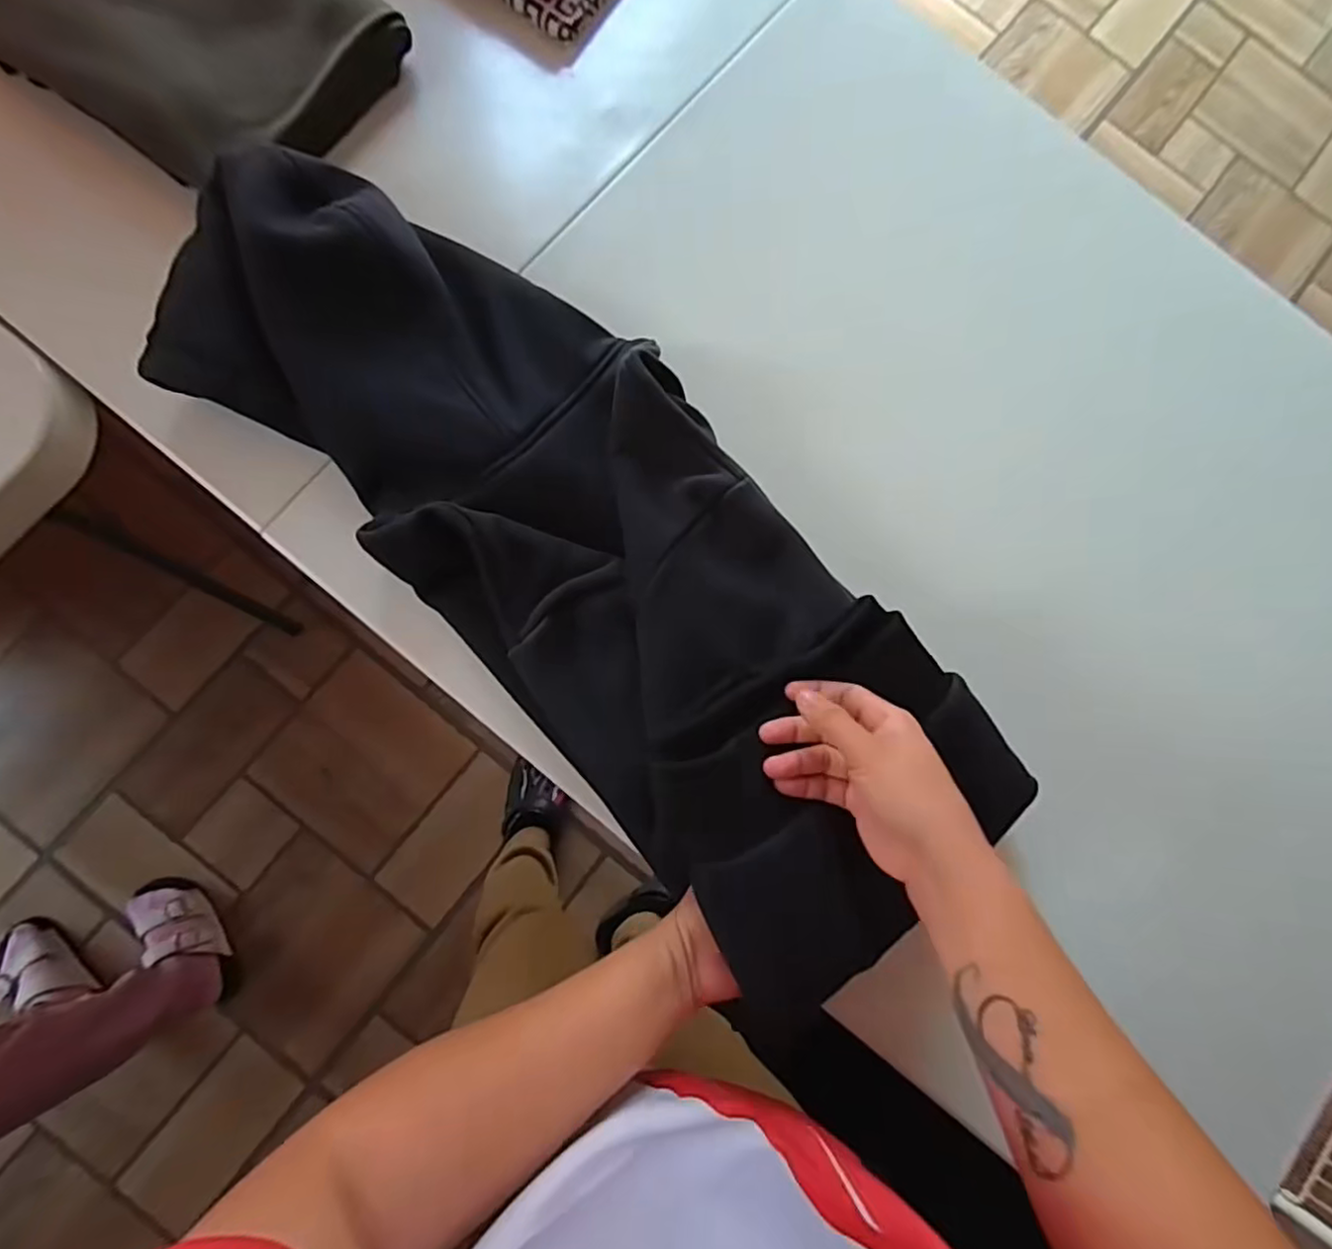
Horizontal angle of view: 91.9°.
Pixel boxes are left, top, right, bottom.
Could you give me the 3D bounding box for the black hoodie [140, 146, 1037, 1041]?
[{"bbox_3d":[-0.060,-0.065,0.453,0.235,0.085,0.650,-43,83,-9],"label":"black hoodie"}]

